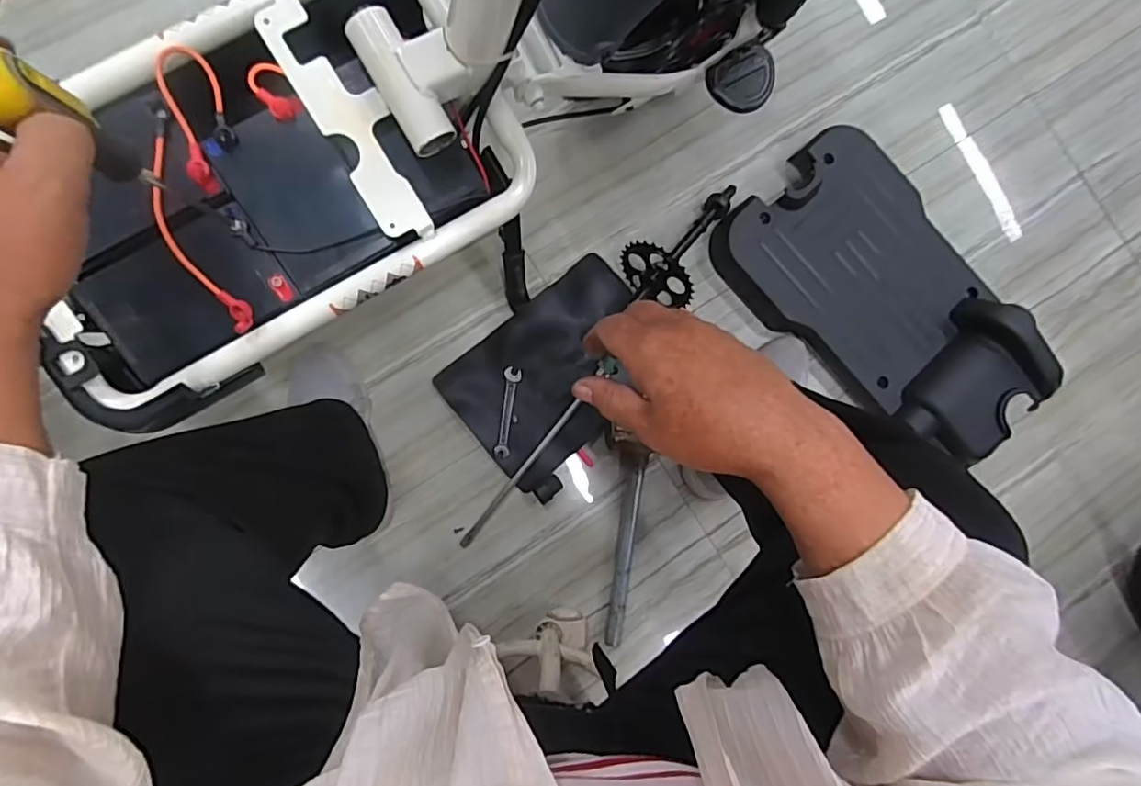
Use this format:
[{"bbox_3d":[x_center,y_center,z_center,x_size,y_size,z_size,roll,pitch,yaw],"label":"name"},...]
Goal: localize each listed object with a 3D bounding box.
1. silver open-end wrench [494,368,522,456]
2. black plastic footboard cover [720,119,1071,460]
[{"bbox_3d":[-0.083,0.024,0.752,0.022,0.004,0.115,8,85,-4],"label":"silver open-end wrench"},{"bbox_3d":[0.440,-0.127,0.785,0.276,0.081,0.469,-43,90,-7],"label":"black plastic footboard cover"}]

